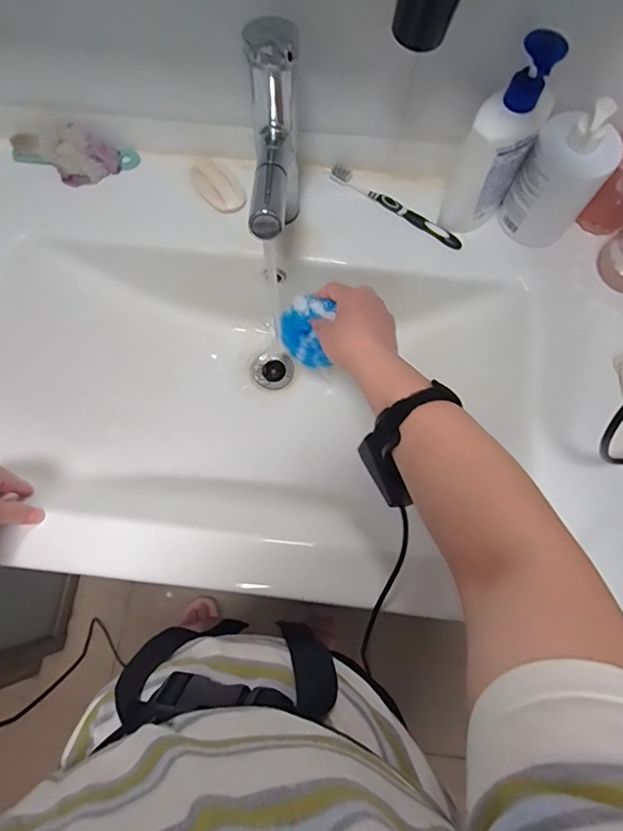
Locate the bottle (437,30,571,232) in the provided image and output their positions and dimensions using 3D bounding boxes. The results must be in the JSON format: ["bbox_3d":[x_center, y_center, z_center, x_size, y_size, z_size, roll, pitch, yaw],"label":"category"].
[{"bbox_3d":[0.186,-0.274,0.469,0.059,0.187,0.069,34,75,9],"label":"bottle"}]

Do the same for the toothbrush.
[{"bbox_3d":[0.102,-0.253,0.564,0.181,0.023,0.015,34,75,10],"label":"toothbrush"}]

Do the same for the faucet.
[{"bbox_3d":[-0.032,-0.220,0.452,0.042,0.192,0.159,-2,73,-1],"label":"faucet"}]

